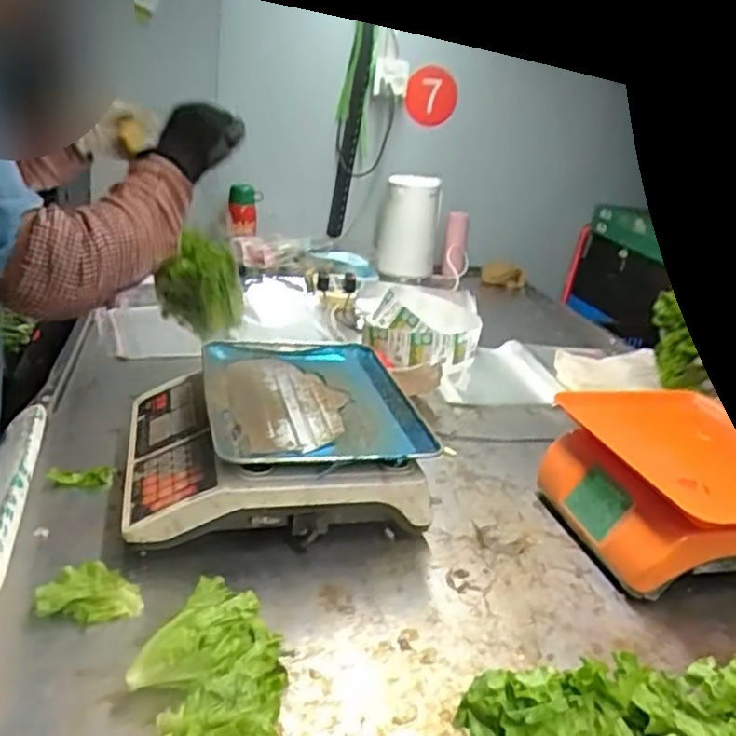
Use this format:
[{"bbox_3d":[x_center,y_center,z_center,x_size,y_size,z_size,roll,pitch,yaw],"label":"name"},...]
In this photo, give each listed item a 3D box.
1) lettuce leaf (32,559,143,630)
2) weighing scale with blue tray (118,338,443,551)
[{"bbox_3d":[-0.255,0.201,0.639,0.083,0.021,0.072,-7,25,-28],"label":"lettuce leaf"},{"bbox_3d":[-0.116,0.084,0.843,0.315,0.118,0.315,0,22,-16],"label":"weighing scale with blue tray"}]

